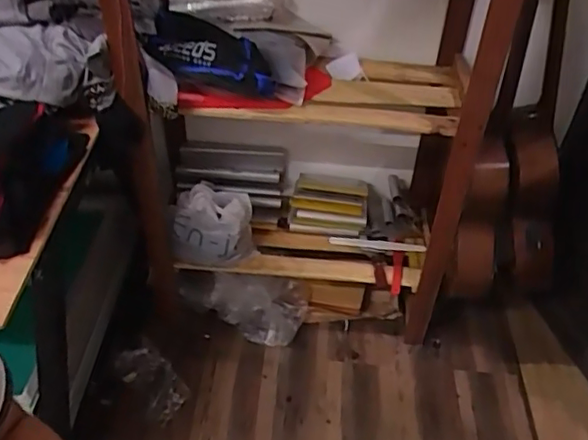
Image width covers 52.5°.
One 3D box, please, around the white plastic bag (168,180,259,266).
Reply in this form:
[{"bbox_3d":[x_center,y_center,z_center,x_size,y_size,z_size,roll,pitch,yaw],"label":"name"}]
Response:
[{"bbox_3d":[-0.225,0.022,1.628,0.222,0.184,0.151,-4,43,-9],"label":"white plastic bag"}]

